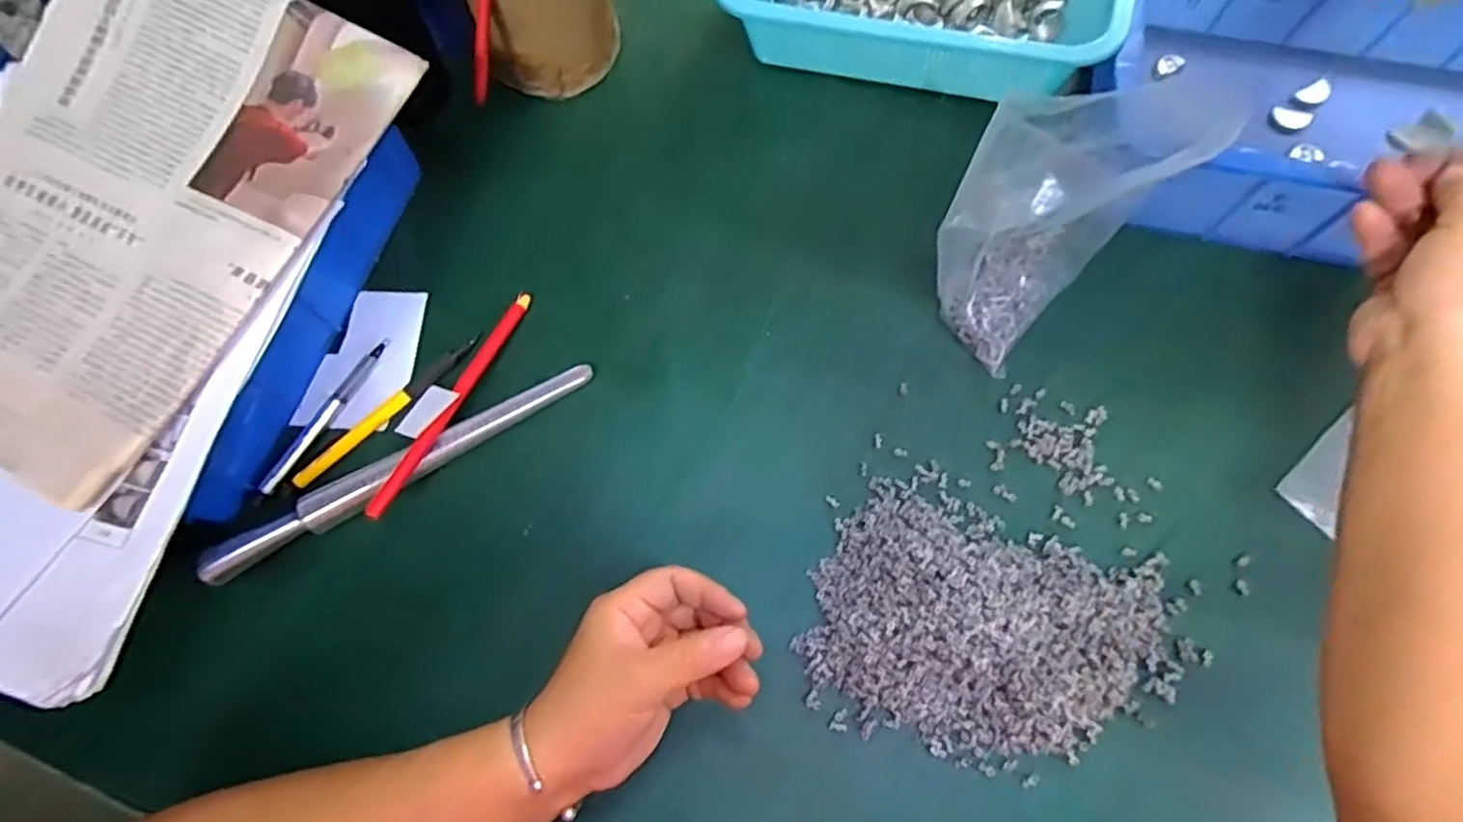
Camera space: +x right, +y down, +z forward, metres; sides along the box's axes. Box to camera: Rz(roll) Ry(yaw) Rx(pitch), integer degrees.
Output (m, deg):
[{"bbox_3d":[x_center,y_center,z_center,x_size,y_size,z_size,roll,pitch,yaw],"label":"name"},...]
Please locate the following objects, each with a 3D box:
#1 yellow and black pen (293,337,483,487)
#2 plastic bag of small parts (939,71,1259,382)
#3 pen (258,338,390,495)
[{"bbox_3d":[-0.222,-0.003,0.458,0.140,0.011,0.013,-40,74,-14],"label":"yellow and black pen"},{"bbox_3d":[0.183,-0.113,0.412,0.113,0.141,0.088,-34,73,-12],"label":"plastic bag of small parts"},{"bbox_3d":[-0.262,0.001,0.458,0.013,0.008,0.118,28,72,10],"label":"pen"}]

